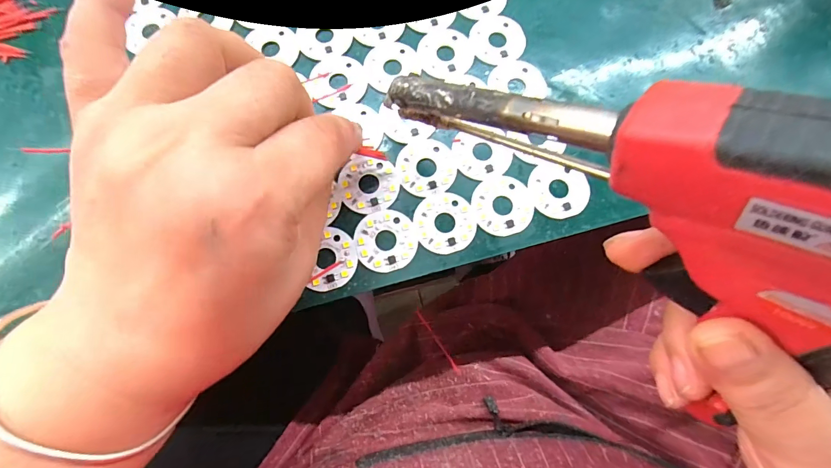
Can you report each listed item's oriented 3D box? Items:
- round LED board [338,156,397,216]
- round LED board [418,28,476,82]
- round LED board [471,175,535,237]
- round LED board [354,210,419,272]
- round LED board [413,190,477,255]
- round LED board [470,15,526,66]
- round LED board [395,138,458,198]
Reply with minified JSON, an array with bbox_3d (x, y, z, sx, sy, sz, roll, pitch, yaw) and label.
[{"bbox_3d":[-0.024,-0.026,0.198,0.029,0.004,0.030,0,78,0],"label":"round LED board"},{"bbox_3d":[0.017,-0.101,0.216,0.030,0.004,0.031,0,78,0],"label":"round LED board"},{"bbox_3d":[0.044,-0.015,0.195,0.030,0.004,0.030,0,78,0],"label":"round LED board"},{"bbox_3d":[-0.015,0.003,0.192,0.030,0.004,0.030,-7,78,-2],"label":"round LED board"},{"bbox_3d":[0.015,-0.006,0.194,0.030,0.004,0.031,0,78,0],"label":"round LED board"},{"bbox_3d":[0.046,-0.110,0.218,0.030,0.004,0.031,0,78,0],"label":"round LED board"},{"bbox_3d":[0.006,-0.035,0.200,0.030,0.004,0.031,0,78,0],"label":"round LED board"}]

